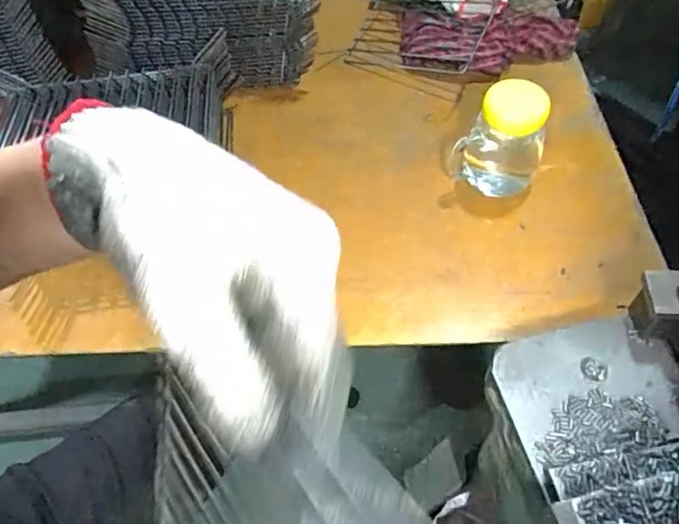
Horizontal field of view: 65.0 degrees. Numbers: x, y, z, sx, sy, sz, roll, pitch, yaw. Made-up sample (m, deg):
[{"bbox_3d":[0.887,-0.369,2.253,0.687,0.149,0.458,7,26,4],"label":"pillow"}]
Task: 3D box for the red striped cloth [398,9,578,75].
[{"bbox_3d":[0.200,-0.295,0.727,0.237,0.051,0.126,9,56,10],"label":"red striped cloth"}]

